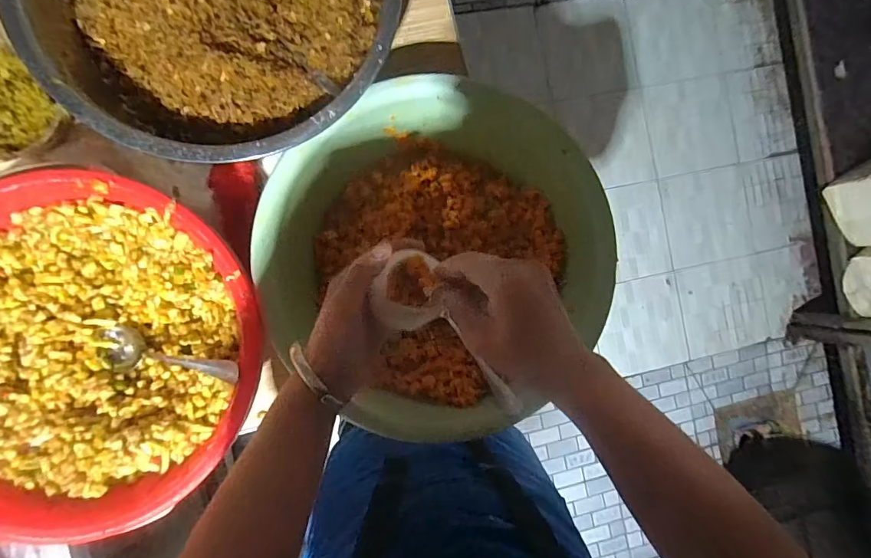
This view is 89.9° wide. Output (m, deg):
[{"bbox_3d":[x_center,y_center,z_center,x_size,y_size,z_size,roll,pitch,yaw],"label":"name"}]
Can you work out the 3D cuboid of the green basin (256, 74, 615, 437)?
[{"bbox_3d":[0.004,-0.025,0.486,0.335,0.108,0.336,-43,95,-5],"label":"green basin"}]

